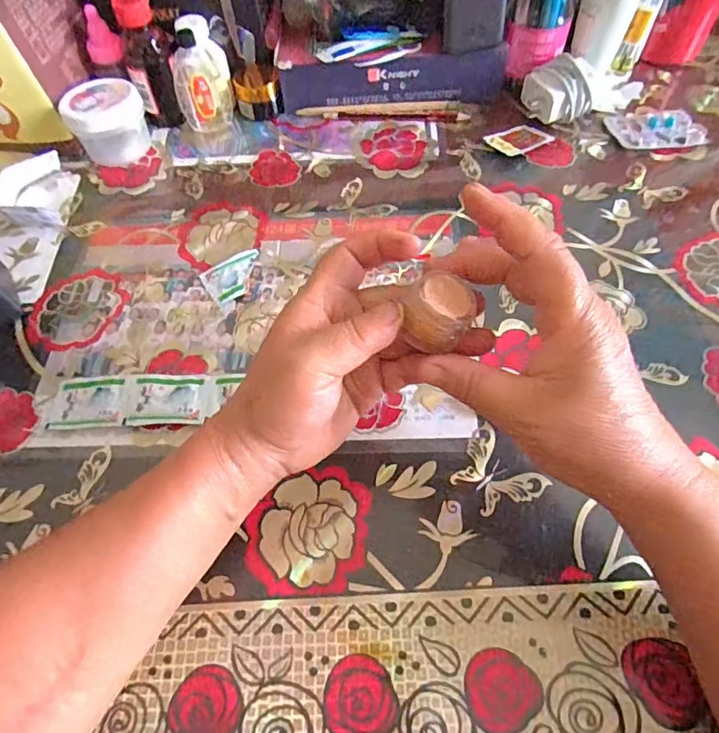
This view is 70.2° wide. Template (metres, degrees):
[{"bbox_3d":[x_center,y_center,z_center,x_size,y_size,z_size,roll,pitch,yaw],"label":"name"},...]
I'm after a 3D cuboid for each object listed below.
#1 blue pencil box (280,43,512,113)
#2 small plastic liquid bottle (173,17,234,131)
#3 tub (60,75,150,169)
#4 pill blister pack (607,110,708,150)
[{"bbox_3d":[0.033,-0.268,0.484,0.210,0.046,0.014,-5,59,0],"label":"blue pencil box"},{"bbox_3d":[-0.146,-0.267,0.473,0.042,0.086,0.043,12,60,10],"label":"small plastic liquid bottle"},{"bbox_3d":[-0.229,-0.223,0.469,0.064,0.056,0.068,-1,59,2],"label":"tub"},{"bbox_3d":[0.274,-0.218,0.471,0.082,0.004,0.053,3,59,5],"label":"pill blister pack"}]

